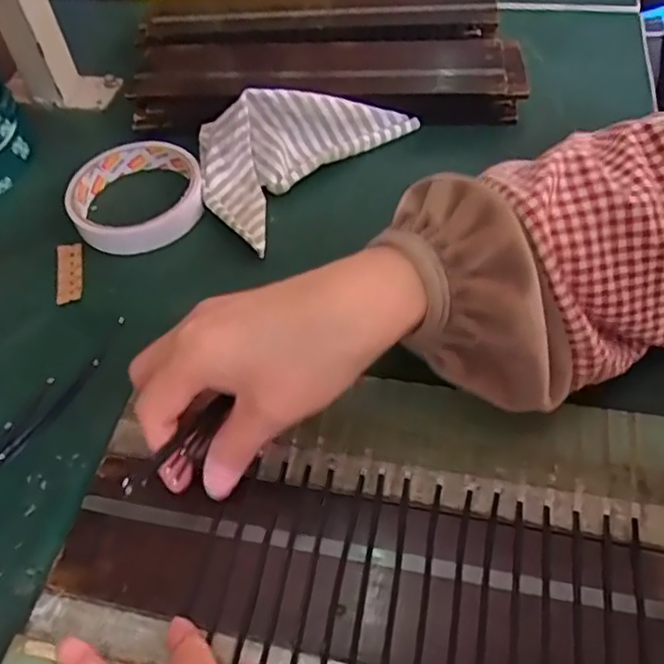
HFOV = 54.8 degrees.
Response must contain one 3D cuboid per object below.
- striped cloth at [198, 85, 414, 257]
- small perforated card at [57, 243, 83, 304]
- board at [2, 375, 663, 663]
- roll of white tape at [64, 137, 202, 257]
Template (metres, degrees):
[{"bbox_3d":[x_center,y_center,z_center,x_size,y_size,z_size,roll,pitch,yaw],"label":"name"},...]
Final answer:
[{"bbox_3d":[-0.033,-0.133,0.435,0.106,0.043,0.155,33,63,26],"label":"striped cloth"},{"bbox_3d":[-0.165,-0.038,0.404,0.015,0.004,0.046,-11,58,-6],"label":"small perforated card"},{"bbox_3d":[0.004,0.129,0.256,0.268,0.008,0.252,7,55,11],"label":"board"},{"bbox_3d":[-0.130,-0.092,0.427,0.085,0.021,0.083,-3,53,4],"label":"roll of white tape"}]

